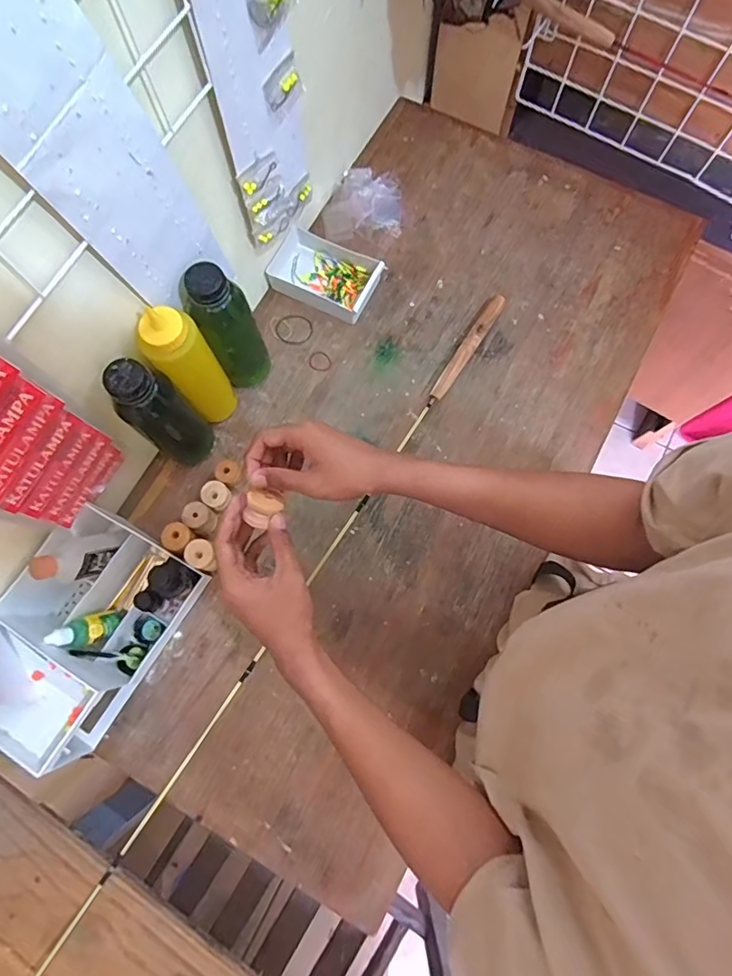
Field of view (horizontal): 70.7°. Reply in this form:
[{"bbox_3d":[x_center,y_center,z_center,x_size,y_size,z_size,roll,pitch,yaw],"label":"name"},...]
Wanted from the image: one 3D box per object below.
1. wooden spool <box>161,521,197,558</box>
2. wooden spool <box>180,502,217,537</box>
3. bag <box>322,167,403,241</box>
[{"bbox_3d":[-0.217,0.062,0.607,0.035,0.039,0.031,30,78,8],"label":"wooden spool"},{"bbox_3d":[-0.197,0.038,0.617,0.037,0.036,0.031,30,78,8],"label":"wooden spool"},{"bbox_3d":[-0.004,-0.409,0.735,0.109,0.025,0.103,-3,76,0],"label":"bag"}]

